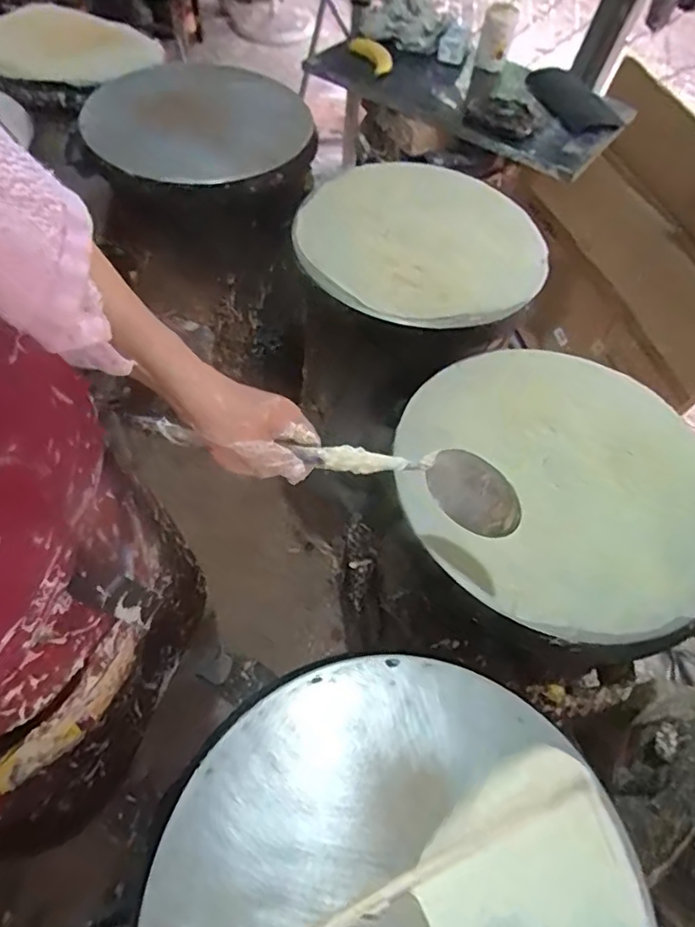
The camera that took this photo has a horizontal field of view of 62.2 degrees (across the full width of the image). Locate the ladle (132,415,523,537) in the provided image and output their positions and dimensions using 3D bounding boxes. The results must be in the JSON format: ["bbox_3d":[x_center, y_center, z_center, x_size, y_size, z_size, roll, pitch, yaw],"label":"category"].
[{"bbox_3d":[-0.009,0.001,0.499,0.327,0.055,0.051,13,55,-10],"label":"ladle"}]

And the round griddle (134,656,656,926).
[{"bbox_3d":[0.047,0.354,0.443,0.366,0.043,0.379,3,57,-4],"label":"round griddle"}]

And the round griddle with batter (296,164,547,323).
[{"bbox_3d":[0.126,-0.354,0.875,0.370,0.037,0.350,3,57,-4],"label":"round griddle with batter"}]

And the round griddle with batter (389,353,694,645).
[{"bbox_3d":[0.249,0.009,0.656,0.363,0.042,0.361,3,57,-4],"label":"round griddle with batter"}]

